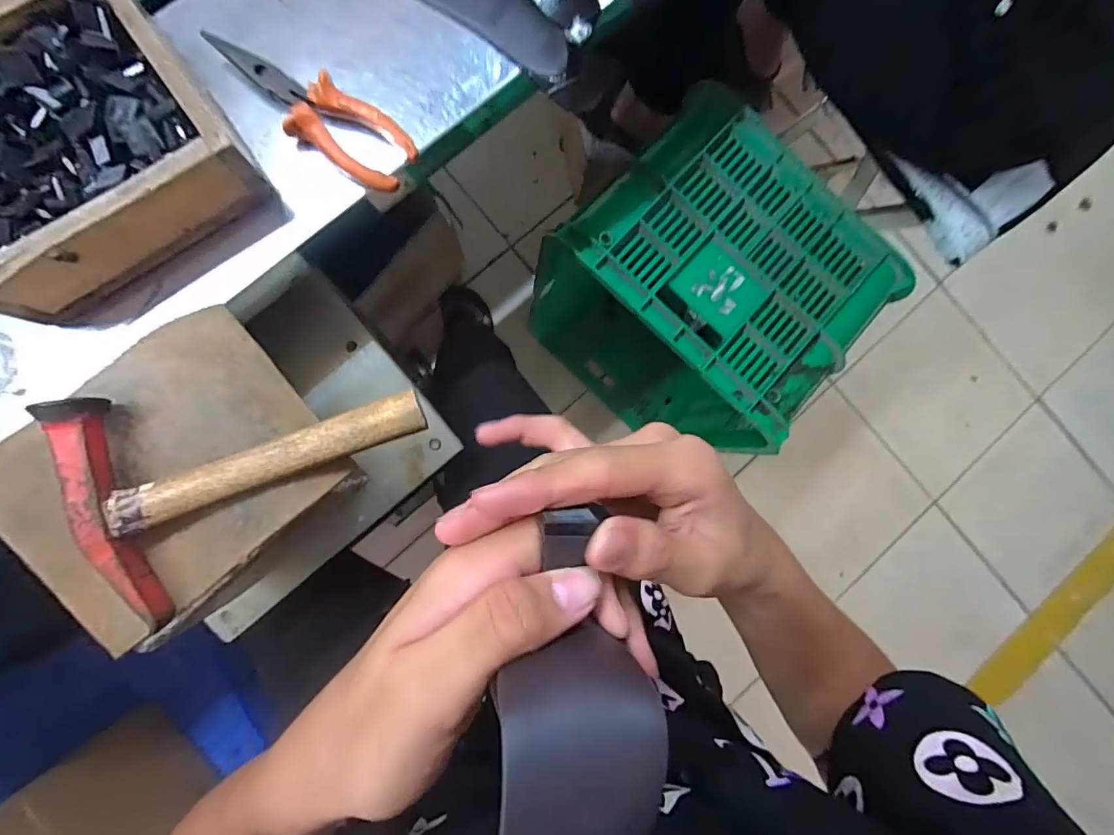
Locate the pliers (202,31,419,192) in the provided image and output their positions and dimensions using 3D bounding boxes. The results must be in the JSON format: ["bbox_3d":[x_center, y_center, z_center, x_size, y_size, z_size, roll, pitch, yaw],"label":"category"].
[{"bbox_3d":[-0.180,-0.227,0.361,0.155,0.021,0.050,33,85,-3],"label":"pliers"}]

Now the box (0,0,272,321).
[{"bbox_3d":[-0.313,-0.169,0.323,0.180,0.062,0.166,-36,91,-6],"label":"box"}]

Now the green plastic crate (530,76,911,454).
[{"bbox_3d":[0.203,-0.198,0.933,0.425,0.612,0.302,43,85,-2],"label":"green plastic crate"}]

